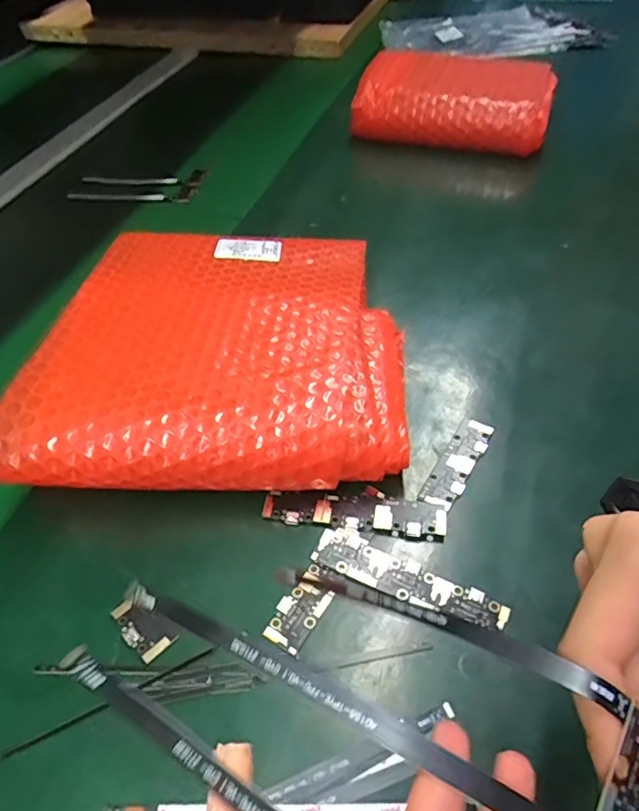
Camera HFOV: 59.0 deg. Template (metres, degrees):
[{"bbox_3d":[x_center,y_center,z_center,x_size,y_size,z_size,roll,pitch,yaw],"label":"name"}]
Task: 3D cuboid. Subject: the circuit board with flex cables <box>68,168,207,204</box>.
[{"bbox_3d":[-0.205,-0.247,0.636,0.152,0.016,0.057,5,50,12],"label":"circuit board with flex cables"}]

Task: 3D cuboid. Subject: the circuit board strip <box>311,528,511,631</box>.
[{"bbox_3d":[0.048,0.096,0.312,0.107,0.004,0.025,19,54,22],"label":"circuit board strip"}]

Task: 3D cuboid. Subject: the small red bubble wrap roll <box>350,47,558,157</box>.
[{"bbox_3d":[0.137,-0.320,0.594,0.201,0.062,0.094,20,54,23],"label":"small red bubble wrap roll"}]

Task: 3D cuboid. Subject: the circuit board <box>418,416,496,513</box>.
[{"bbox_3d":[0.089,0.036,0.363,0.022,0.004,0.074,23,55,25],"label":"circuit board"}]

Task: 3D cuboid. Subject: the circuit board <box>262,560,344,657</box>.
[{"bbox_3d":[-0.009,0.108,0.308,0.023,0.004,0.049,22,55,24],"label":"circuit board"}]

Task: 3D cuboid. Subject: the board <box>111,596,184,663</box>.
[{"bbox_3d":[-0.095,0.118,0.303,0.037,0.004,0.023,29,58,28],"label":"board"}]

